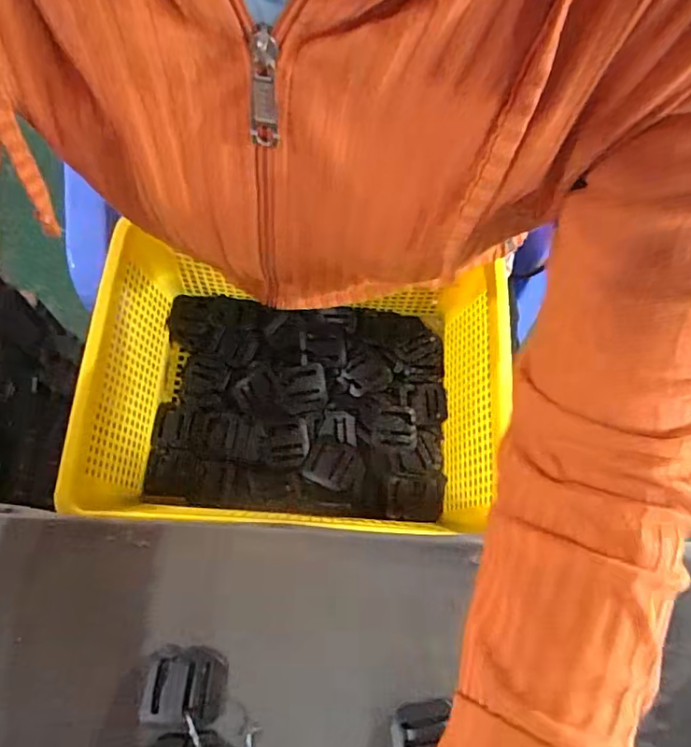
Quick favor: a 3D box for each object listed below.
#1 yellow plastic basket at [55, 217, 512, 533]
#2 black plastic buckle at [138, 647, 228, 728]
[{"bbox_3d":[-0.033,0.014,0.439,0.296,0.107,0.205,4,70,0],"label":"yellow plastic basket"},{"bbox_3d":[-0.089,0.172,0.312,0.044,0.009,0.037,1,70,-1],"label":"black plastic buckle"}]

